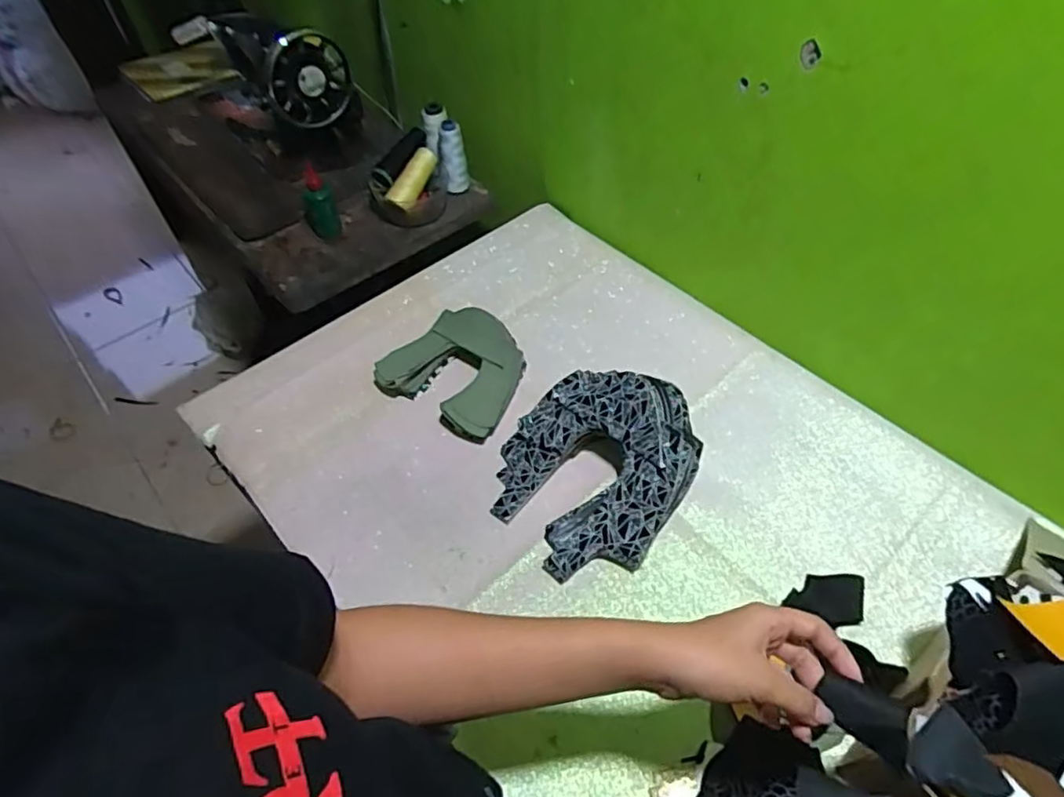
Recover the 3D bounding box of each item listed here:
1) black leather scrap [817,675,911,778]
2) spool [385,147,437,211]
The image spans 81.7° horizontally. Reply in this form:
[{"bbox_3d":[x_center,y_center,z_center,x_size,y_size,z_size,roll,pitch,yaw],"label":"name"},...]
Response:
[{"bbox_3d":[0.200,0.189,0.367,0.055,0.006,0.031,33,91,37],"label":"black leather scrap"},{"bbox_3d":[-0.185,-0.345,0.974,0.033,0.040,0.107,25,75,19],"label":"spool"}]

